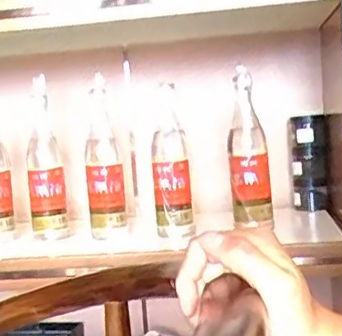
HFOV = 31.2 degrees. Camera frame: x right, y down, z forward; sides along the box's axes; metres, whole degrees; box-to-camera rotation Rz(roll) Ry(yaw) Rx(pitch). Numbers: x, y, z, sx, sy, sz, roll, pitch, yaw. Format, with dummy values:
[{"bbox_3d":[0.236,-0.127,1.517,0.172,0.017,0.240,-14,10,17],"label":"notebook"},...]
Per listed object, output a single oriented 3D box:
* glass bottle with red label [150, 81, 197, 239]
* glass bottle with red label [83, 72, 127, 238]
[{"bbox_3d":[0.002,-0.010,1.076,0.067,0.249,0.069,-3,4,1],"label":"glass bottle with red label"},{"bbox_3d":[-0.121,-0.015,1.105,0.067,0.266,0.075,-4,4,-9],"label":"glass bottle with red label"}]

